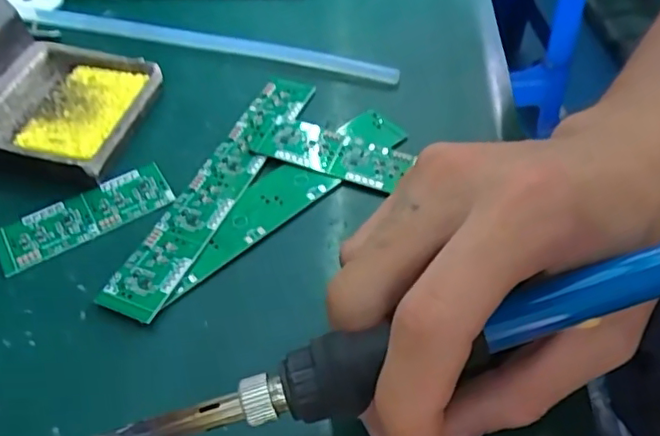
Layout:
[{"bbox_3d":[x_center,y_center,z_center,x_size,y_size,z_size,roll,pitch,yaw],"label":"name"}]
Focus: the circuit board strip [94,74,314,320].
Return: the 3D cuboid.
[{"bbox_3d":[-0.049,-0.016,0.262,0.024,0.005,0.141,21,55,14],"label":"circuit board strip"}]

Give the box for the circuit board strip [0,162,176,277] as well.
[{"bbox_3d":[-0.104,-0.001,0.251,0.072,0.004,0.024,-25,57,-19],"label":"circuit board strip"}]

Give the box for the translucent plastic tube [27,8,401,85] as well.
[{"bbox_3d":[-0.065,-0.093,0.316,0.201,0.009,0.011,12,53,8],"label":"translucent plastic tube"}]

